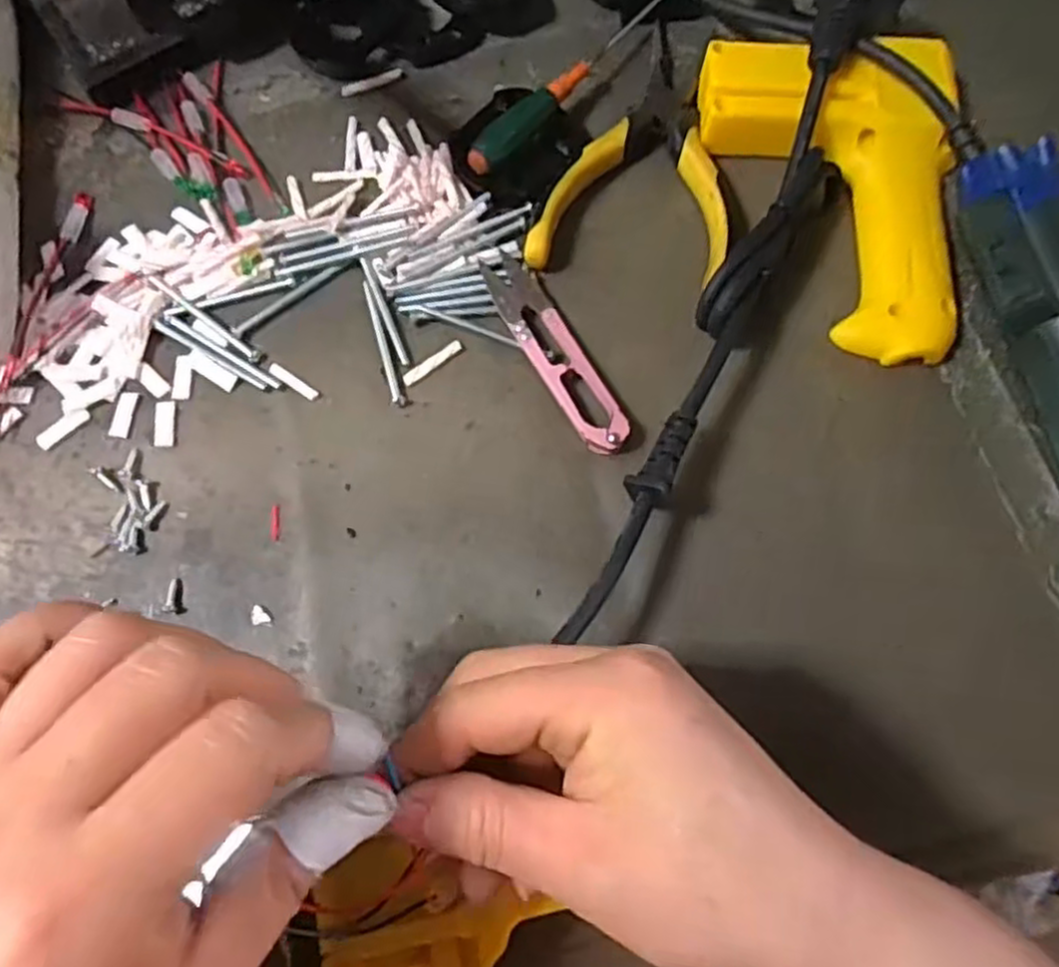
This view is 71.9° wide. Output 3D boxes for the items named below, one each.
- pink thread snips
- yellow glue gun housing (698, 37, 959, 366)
[{"bbox_3d":[0.010,-0.056,0.307,0.021,0.010,0.101,-27,75,-7],"label":"pink thread snips"},{"bbox_3d":[0.128,-0.127,0.316,0.106,0.029,0.145,4,74,2],"label":"yellow glue gun housing"}]

